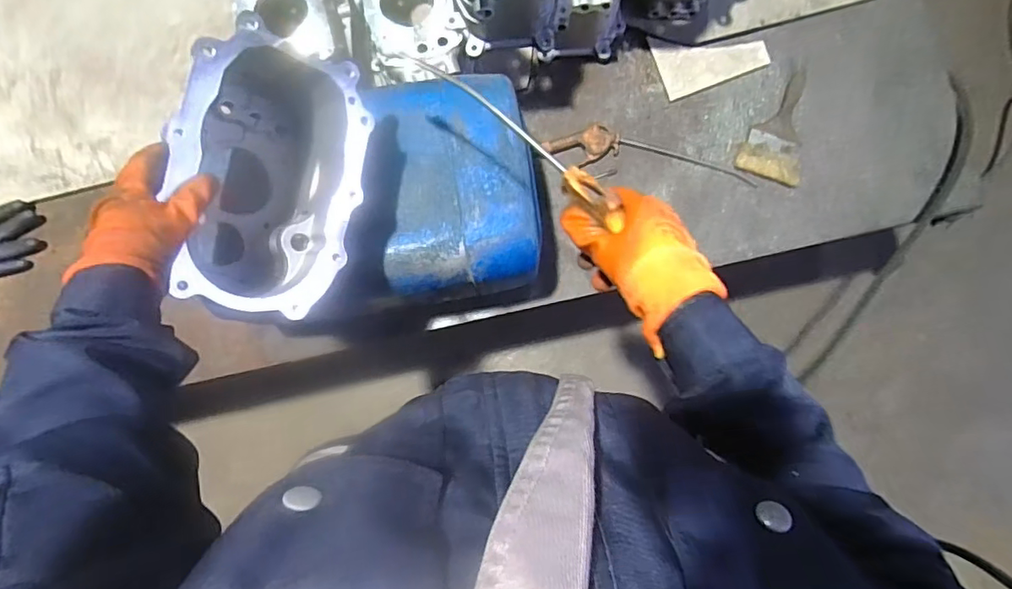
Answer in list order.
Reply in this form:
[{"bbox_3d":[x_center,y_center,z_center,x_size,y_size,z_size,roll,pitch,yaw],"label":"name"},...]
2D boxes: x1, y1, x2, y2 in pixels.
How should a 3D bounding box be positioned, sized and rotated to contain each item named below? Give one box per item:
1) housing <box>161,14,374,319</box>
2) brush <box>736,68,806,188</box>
[{"bbox_3d":[-0.277,-0.131,0.612,0.183,0.174,0.294,16,81,-35],"label":"housing"},{"bbox_3d":[0.487,-0.297,0.937,0.108,0.023,0.214,27,85,3],"label":"brush"}]

